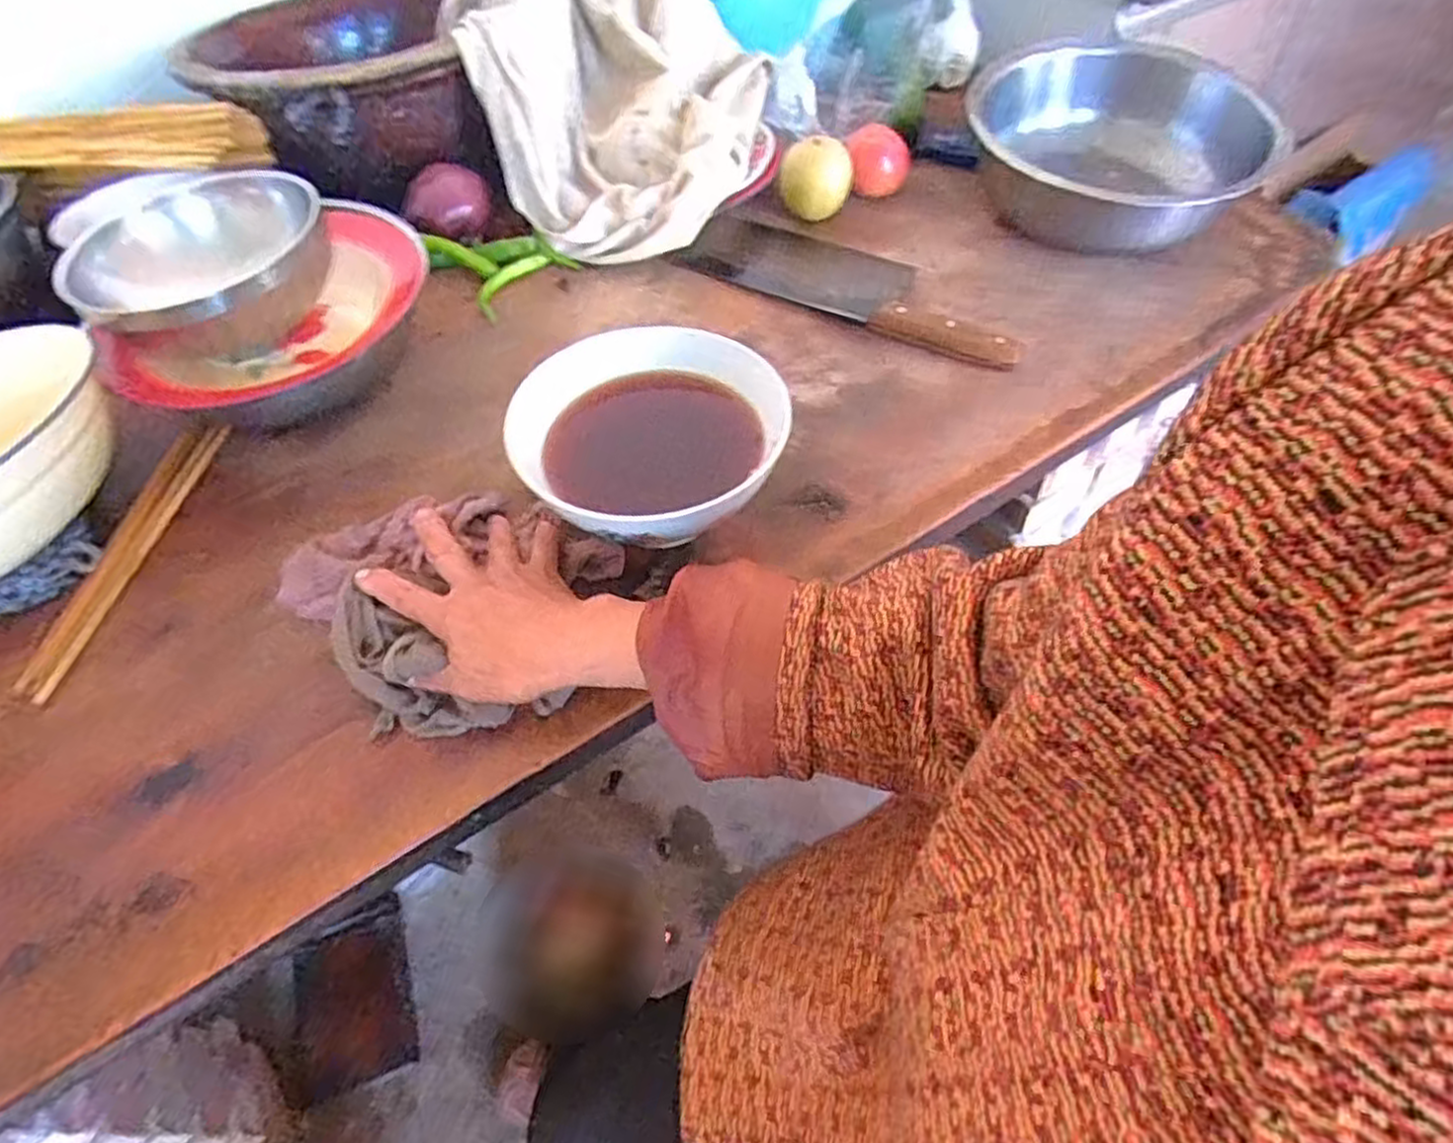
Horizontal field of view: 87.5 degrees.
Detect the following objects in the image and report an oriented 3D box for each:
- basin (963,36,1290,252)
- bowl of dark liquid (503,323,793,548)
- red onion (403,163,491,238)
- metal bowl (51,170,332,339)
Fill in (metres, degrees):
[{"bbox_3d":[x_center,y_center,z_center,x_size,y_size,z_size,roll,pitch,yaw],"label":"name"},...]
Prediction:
[{"bbox_3d":[0.345,-0.373,0.694,0.255,0.093,0.235,0,58,-1],"label":"basin"},{"bbox_3d":[-0.048,-0.077,0.506,0.169,0.093,0.165,-1,60,-2],"label":"bowl of dark liquid"},{"bbox_3d":[-0.252,-0.331,0.687,0.072,0.044,0.068,0,58,-1],"label":"red onion"},{"bbox_3d":[-0.364,-0.212,0.534,0.140,0.058,0.147,-1,54,2],"label":"metal bowl"}]

